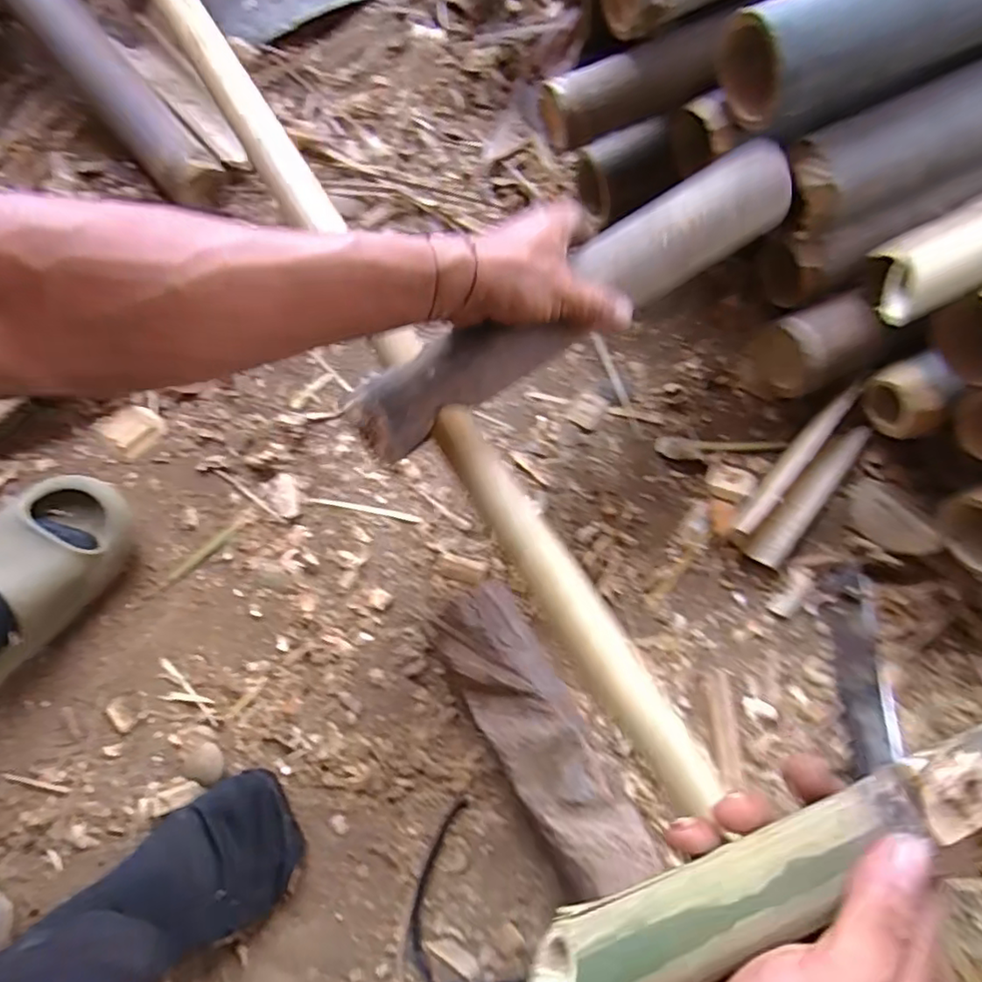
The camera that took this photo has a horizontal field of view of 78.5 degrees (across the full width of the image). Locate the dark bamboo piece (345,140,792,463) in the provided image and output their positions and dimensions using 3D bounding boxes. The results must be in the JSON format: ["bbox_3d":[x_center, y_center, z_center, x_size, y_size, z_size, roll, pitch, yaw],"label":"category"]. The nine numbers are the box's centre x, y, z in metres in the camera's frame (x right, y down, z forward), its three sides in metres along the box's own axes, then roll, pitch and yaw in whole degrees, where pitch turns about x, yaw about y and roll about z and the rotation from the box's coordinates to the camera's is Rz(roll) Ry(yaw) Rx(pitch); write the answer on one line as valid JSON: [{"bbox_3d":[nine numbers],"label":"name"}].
[{"bbox_3d":[0.062,-0.135,0.409,0.342,0.036,0.055,-34,78,-9],"label":"dark bamboo piece"}]

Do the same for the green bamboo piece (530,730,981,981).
[{"bbox_3d":[0.133,0.134,0.228,0.268,0.035,0.031,-25,77,0],"label":"green bamboo piece"}]

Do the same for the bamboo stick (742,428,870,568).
[{"bbox_3d":[0.273,0.001,0.519,0.034,0.018,0.150,38,80,9],"label":"bamboo stick"}]

